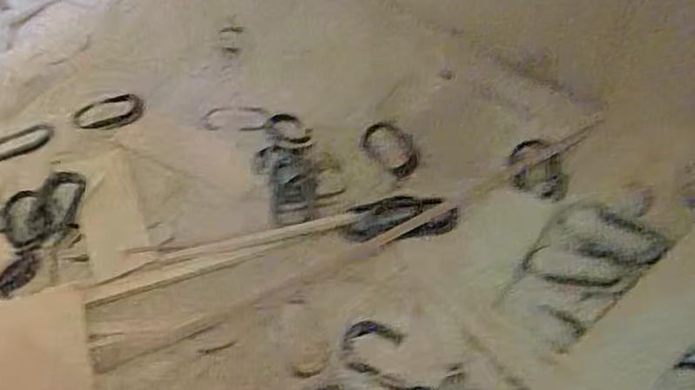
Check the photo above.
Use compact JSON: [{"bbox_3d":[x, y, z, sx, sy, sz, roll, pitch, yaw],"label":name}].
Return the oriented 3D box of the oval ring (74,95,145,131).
[{"bbox_3d":[-0.330,-0.114,0.850,0.093,0.008,0.055,-11,61,-9],"label":"oval ring"}]

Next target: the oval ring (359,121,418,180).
[{"bbox_3d":[0.056,-0.056,0.789,0.066,0.013,0.107,-15,44,-4],"label":"oval ring"}]

